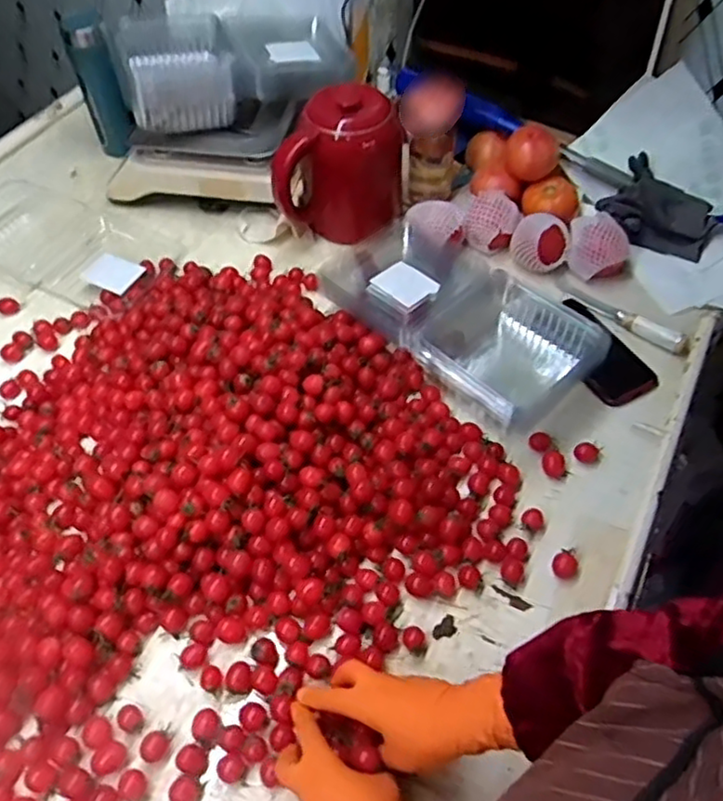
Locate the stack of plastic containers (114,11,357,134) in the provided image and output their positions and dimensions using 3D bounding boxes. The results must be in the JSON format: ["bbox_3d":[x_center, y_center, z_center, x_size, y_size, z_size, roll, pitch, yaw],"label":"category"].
[{"bbox_3d":[-0.291,-0.530,1.066,0.173,0.094,0.217,-11,54,-11],"label":"stack of plastic containers"}]

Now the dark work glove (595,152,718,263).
[{"bbox_3d":[0.437,-0.288,0.983,0.160,0.074,0.119,21,57,15],"label":"dark work glove"}]

